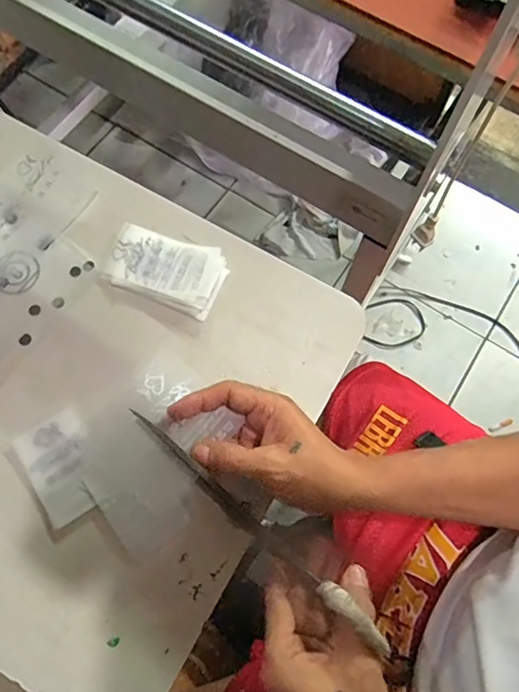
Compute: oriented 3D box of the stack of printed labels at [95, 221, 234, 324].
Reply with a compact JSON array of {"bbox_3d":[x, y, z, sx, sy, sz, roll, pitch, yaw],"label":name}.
[{"bbox_3d":[-0.090,-0.074,0.479,0.111,0.013,0.065,22,71,6],"label":"stack of printed labels"}]

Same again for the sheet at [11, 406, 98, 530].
[{"bbox_3d":[-0.163,0.099,0.426,0.055,0.004,0.084,-33,75,-12],"label":"sheet"}]

